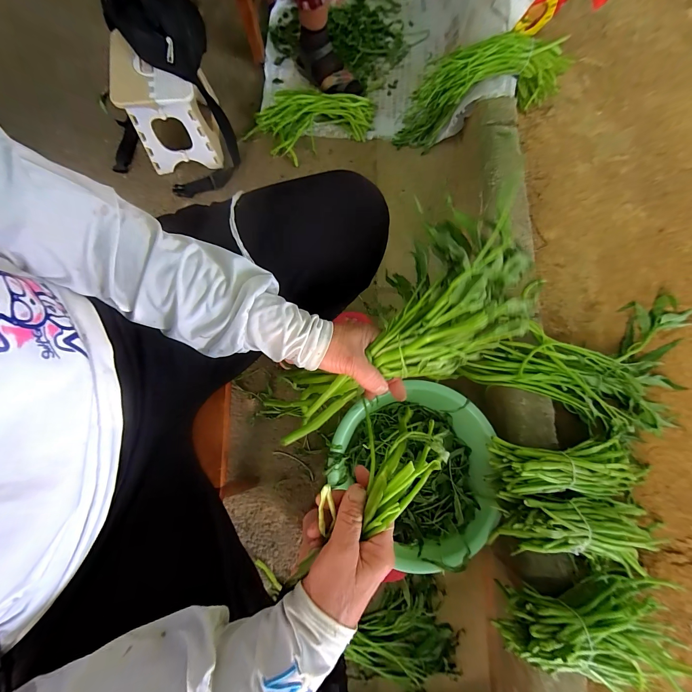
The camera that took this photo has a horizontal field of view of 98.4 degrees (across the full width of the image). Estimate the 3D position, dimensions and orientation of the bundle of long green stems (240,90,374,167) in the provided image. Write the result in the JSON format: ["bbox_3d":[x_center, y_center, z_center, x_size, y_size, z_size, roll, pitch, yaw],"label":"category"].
[{"bbox_3d":[-0.109,-0.641,0.865,0.373,0.051,0.206,3,78,1],"label":"bundle of long green stems"}]

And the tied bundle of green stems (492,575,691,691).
[{"bbox_3d":[0.408,0.484,0.485,0.285,0.090,0.154,-1,78,-3],"label":"tied bundle of green stems"}]

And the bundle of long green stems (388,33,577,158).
[{"bbox_3d":[0.339,-0.688,0.790,0.439,0.166,0.134,-9,78,16],"label":"bundle of long green stems"}]

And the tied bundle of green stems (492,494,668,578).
[{"bbox_3d":[0.405,0.326,0.520,0.258,0.088,0.110,6,77,-1],"label":"tied bundle of green stems"}]

